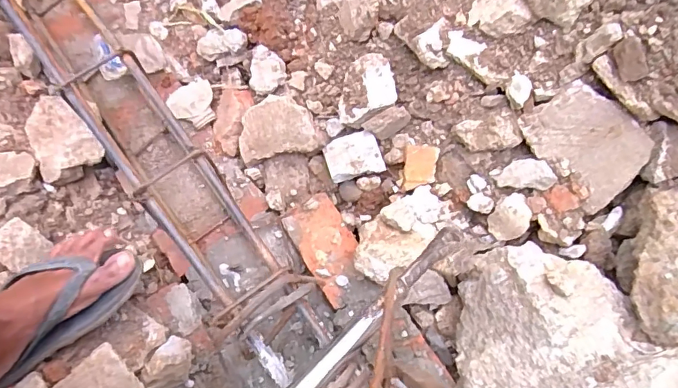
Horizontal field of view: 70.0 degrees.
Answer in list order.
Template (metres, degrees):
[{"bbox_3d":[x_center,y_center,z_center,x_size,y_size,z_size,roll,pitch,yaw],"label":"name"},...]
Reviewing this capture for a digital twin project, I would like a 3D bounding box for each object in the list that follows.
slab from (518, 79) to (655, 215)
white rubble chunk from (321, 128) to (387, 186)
[{"bbox_3d":[0.298,-0.060,0.579,0.101,0.019,0.139,-39,86,23],"label":"slab"},{"bbox_3d":[0.019,-0.052,0.668,0.074,0.015,0.060,-18,91,7],"label":"white rubble chunk"}]

